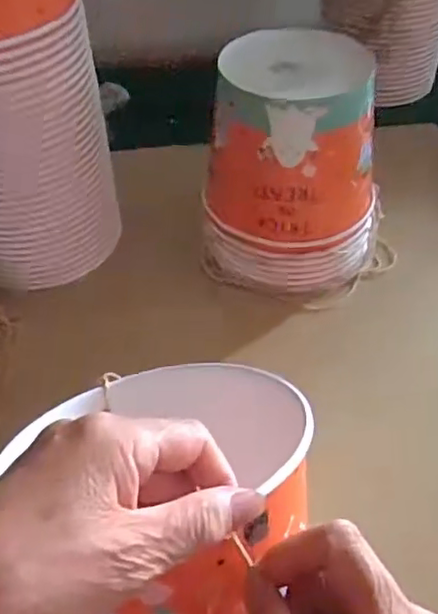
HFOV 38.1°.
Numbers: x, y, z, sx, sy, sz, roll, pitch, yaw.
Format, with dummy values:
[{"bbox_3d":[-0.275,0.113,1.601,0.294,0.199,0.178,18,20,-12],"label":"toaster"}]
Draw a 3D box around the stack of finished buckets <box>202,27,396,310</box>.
[{"bbox_3d":[0.078,-0.127,0.574,0.168,0.200,0.137,15,48,16],"label":"stack of finished buckets"}]

